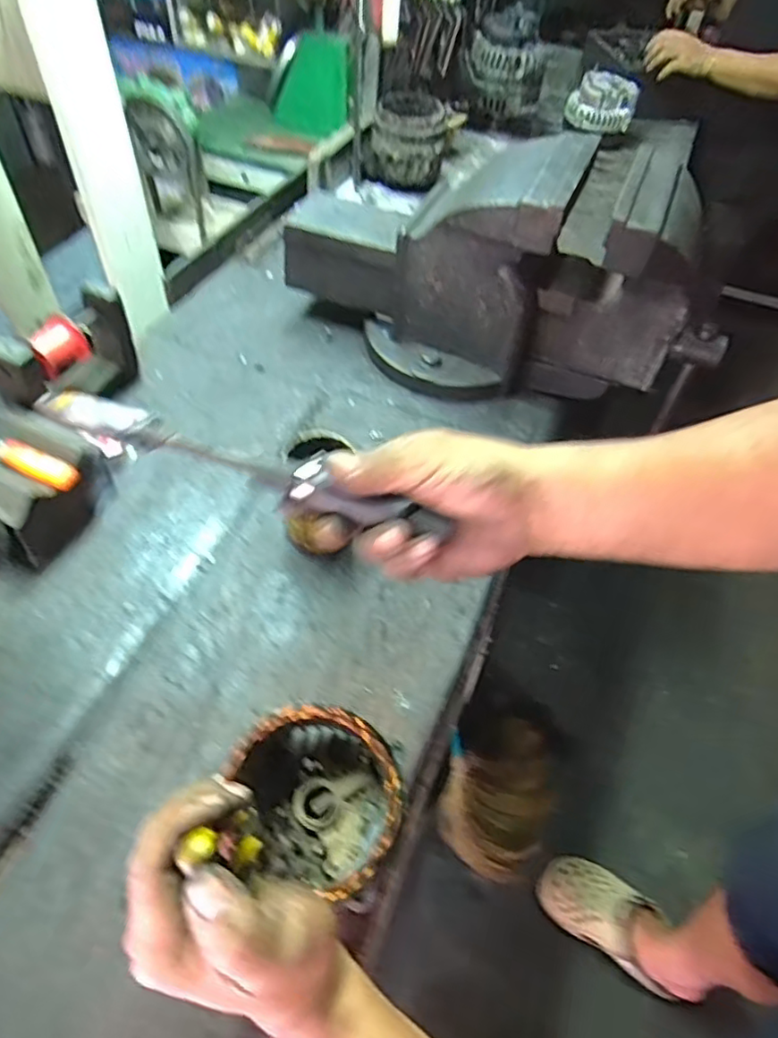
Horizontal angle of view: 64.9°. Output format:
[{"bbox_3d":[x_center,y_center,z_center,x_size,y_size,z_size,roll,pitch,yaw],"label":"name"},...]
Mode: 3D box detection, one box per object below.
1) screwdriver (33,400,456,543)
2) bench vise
[{"bbox_3d":[-0.095,-0.036,0.386,0.270,0.025,0.023,18,52,8],"label":"screwdriver"},{"bbox_3d":[0.135,-0.308,0.780,0.562,0.281,0.194,19,53,10],"label":"bench vise"}]

